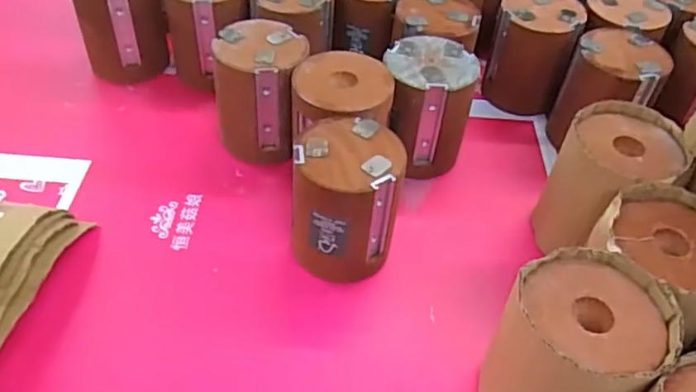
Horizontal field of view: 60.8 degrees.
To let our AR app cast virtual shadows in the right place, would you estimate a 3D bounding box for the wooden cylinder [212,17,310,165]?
[{"bbox_3d":[-0.076,-0.093,0.524,0.072,0.097,0.081,4,47,-2],"label":"wooden cylinder"}]

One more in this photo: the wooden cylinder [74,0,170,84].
[{"bbox_3d":[-0.224,-0.177,0.588,0.079,0.098,0.075,-14,51,-18],"label":"wooden cylinder"}]

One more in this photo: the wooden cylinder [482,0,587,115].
[{"bbox_3d":[0.178,-0.139,0.580,0.075,0.091,0.087,15,48,8],"label":"wooden cylinder"}]

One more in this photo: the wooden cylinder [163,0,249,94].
[{"bbox_3d":[-0.138,-0.167,0.588,0.080,0.096,0.083,-7,49,-12],"label":"wooden cylinder"}]

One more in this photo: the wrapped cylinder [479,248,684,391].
[{"bbox_3d":[0.131,0.099,0.360,0.085,0.104,0.094,25,50,17],"label":"wrapped cylinder"}]

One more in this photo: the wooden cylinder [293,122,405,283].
[{"bbox_3d":[0.000,0.007,0.441,0.076,0.097,0.087,2,48,-4],"label":"wooden cylinder"}]

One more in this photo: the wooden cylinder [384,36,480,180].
[{"bbox_3d":[0.067,-0.076,0.524,0.078,0.098,0.080,8,47,2],"label":"wooden cylinder"}]

